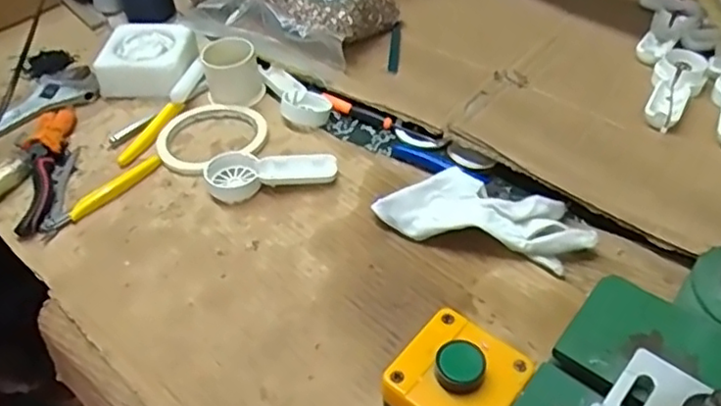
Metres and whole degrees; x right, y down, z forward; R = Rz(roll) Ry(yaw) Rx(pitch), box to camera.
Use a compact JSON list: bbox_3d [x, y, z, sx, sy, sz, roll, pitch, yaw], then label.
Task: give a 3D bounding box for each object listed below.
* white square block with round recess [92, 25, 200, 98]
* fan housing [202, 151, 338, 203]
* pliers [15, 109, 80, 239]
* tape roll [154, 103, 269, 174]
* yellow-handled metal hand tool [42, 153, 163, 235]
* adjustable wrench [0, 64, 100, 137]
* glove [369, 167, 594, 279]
[{"bbox_3d":[-0.213,-0.146,0.658,0.087,0.038,0.088,6,47,10],"label":"white square block with round recess"},{"bbox_3d":[-0.079,-0.026,0.564,0.112,0.019,0.039,-4,46,0],"label":"fan housing"},{"bbox_3d":[-0.280,-0.036,0.581,0.040,0.017,0.157,-12,46,-8],"label":"pliers"},{"bbox_3d":[-0.141,-0.065,0.605,0.097,0.015,0.097,30,54,28],"label":"tape roll"},{"bbox_3d":[-0.222,-0.010,0.563,0.018,0.005,0.111,32,55,30],"label":"yellow-handled metal hand tool"},{"bbox_3d":[-0.364,-0.074,0.622,0.234,0.015,0.064,-37,54,-28],"label":"adjustable wrench"},{"bbox_3d":[0.098,0.009,0.511,0.169,0.035,0.058,12,48,15],"label":"glove"}]

